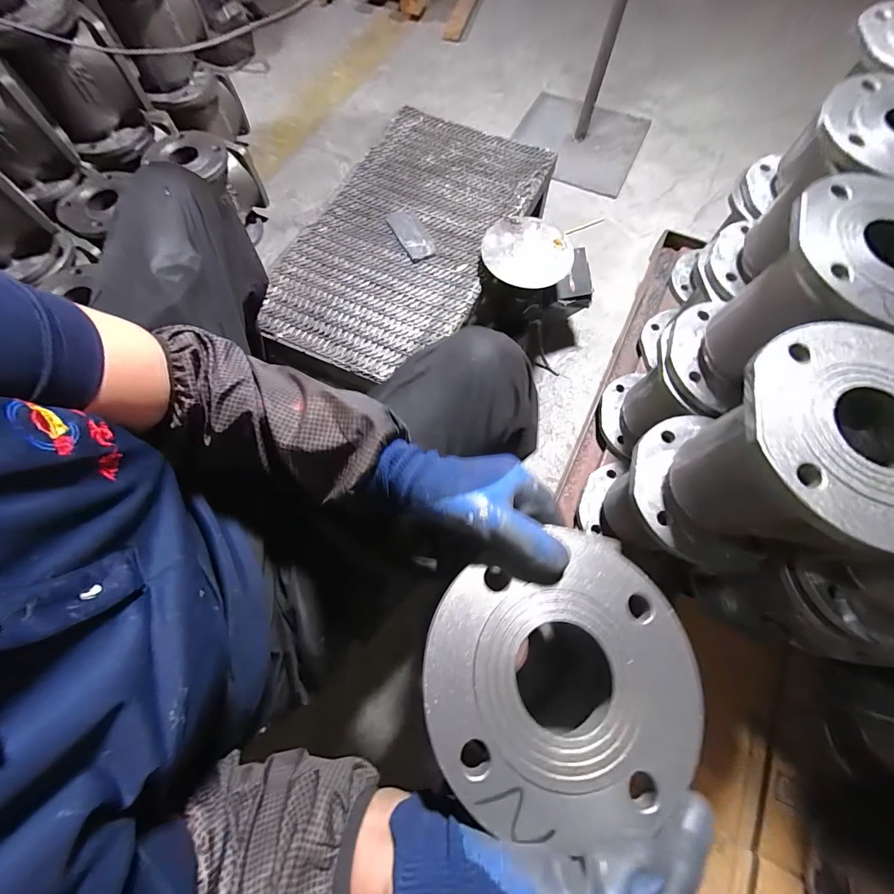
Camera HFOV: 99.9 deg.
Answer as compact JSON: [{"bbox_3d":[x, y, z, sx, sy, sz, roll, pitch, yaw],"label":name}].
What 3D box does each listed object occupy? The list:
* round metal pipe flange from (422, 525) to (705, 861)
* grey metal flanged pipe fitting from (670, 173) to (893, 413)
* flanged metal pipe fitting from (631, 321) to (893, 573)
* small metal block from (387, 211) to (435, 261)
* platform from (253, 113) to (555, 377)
[{"bbox_3d":[0.076,0.151,0.245,0.175,0.022,0.160,0,70,0],"label":"round metal pipe flange"},{"bbox_3d":[0.389,-0.144,0.417,0.192,0.191,0.174,-38,74,-13],"label":"grey metal flanged pipe fitting"},{"bbox_3d":[0.310,0.018,0.358,0.167,0.190,0.173,-10,70,-4],"label":"flanged metal pipe fitting"},{"bbox_3d":[-0.072,-0.433,0.759,0.058,0.013,0.138,-25,72,-9],"label":"small metal block"},{"bbox_3d":[-0.079,-0.437,0.759,0.388,0.039,0.661,27,72,9],"label":"platform"}]

